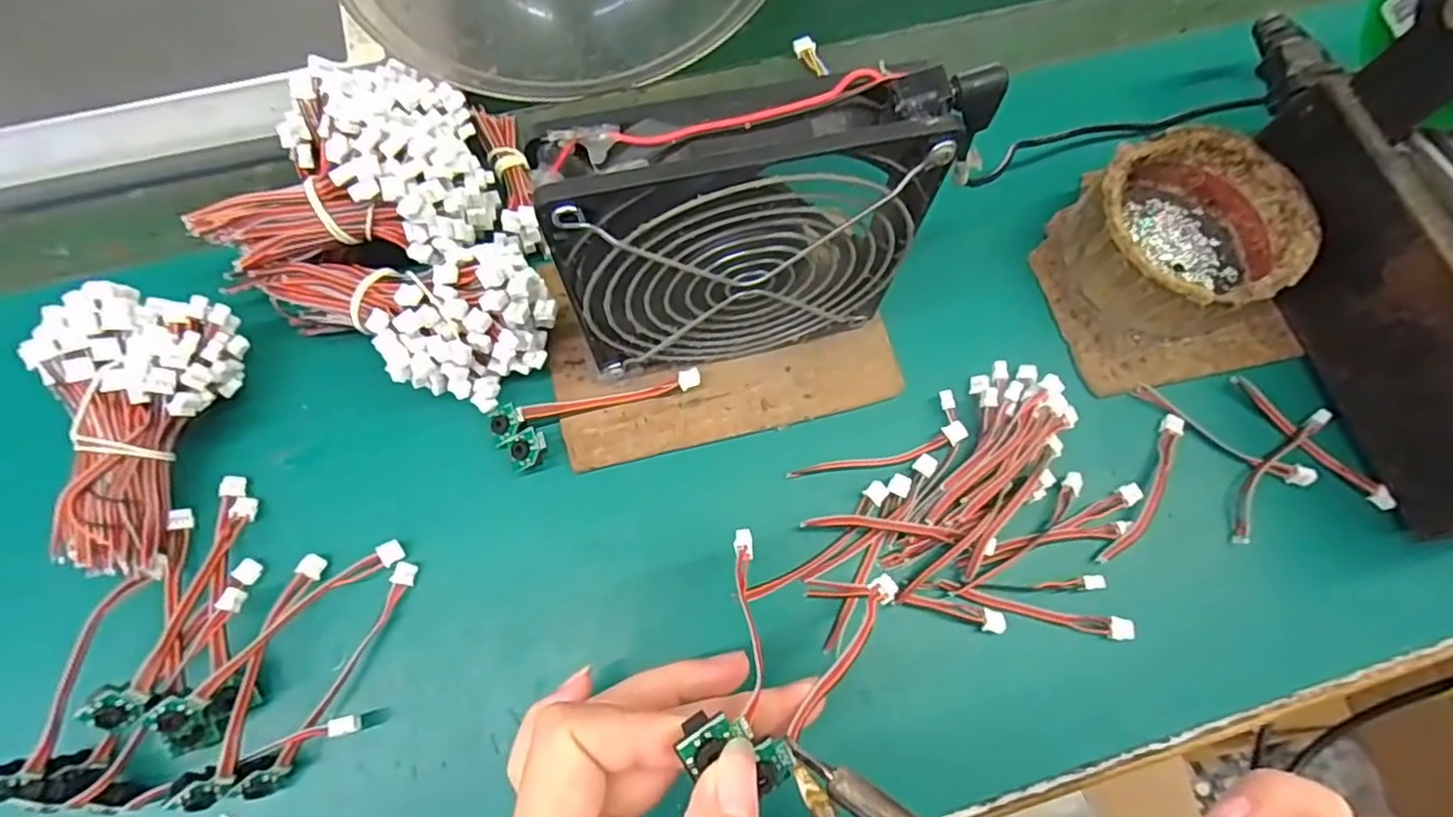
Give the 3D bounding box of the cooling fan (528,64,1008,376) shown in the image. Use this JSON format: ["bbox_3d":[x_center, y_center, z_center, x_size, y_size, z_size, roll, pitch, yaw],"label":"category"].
[{"bbox_3d":[0.009,-0.054,0.231,0.124,0.129,0.028,-13,73,-6],"label":"cooling fan"}]

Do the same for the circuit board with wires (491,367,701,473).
[{"bbox_3d":[-0.053,-0.001,0.272,0.084,0.012,0.028,-23,75,-9],"label":"circuit board with wires"}]

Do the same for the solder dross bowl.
[{"bbox_3d":[0.198,-0.075,0.288,0.080,0.041,0.080,1,72,-2],"label":"solder dross bowl"}]

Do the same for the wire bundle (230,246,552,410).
[{"bbox_3d":[-0.130,-0.043,0.270,0.115,0.046,0.059,24,73,5],"label":"wire bundle"}]

